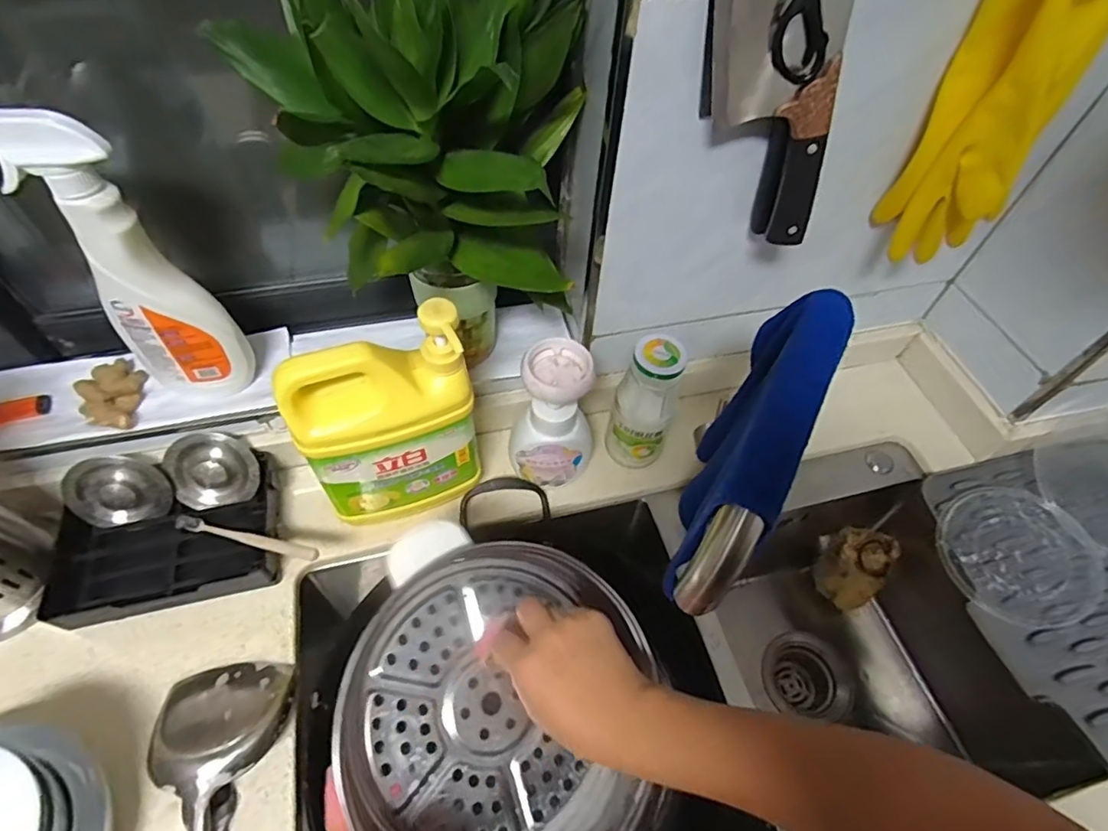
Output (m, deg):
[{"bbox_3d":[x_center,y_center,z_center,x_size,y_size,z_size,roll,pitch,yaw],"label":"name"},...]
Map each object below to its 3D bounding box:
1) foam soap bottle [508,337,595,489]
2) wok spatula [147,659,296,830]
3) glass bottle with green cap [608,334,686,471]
[{"bbox_3d":[-0.003,0.004,0.553,0.078,0.155,0.072,2,55,-2],"label":"foam soap bottle"},{"bbox_3d":[-0.247,0.377,0.368,0.099,0.034,0.413,-5,56,-7],"label":"wok spatula"},{"bbox_3d":[0.091,-0.010,0.573,0.060,0.156,0.058,15,55,7],"label":"glass bottle with green cap"}]

